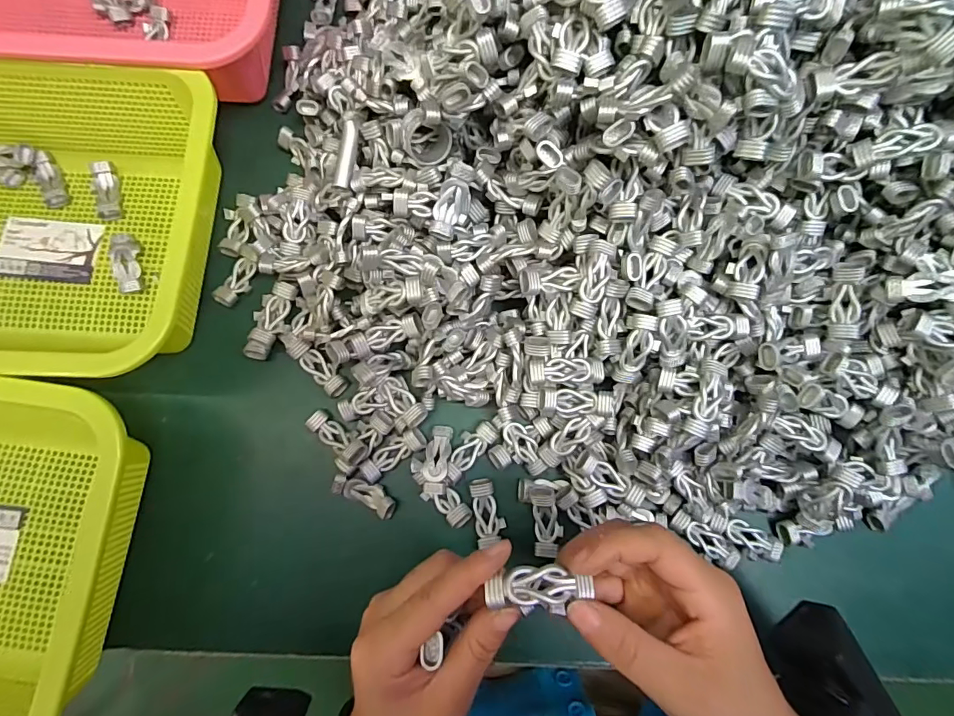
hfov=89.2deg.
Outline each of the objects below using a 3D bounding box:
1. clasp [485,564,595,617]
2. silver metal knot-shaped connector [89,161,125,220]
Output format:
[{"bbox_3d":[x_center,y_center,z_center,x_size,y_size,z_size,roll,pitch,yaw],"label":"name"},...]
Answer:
[{"bbox_3d":[0.027,0.096,0.201,0.044,0.006,0.016,0,82,-3],"label":"clasp"},{"bbox_3d":[-0.261,-0.117,0.339,0.016,0.009,0.041,-15,82,-2],"label":"silver metal knot-shaped connector"}]

